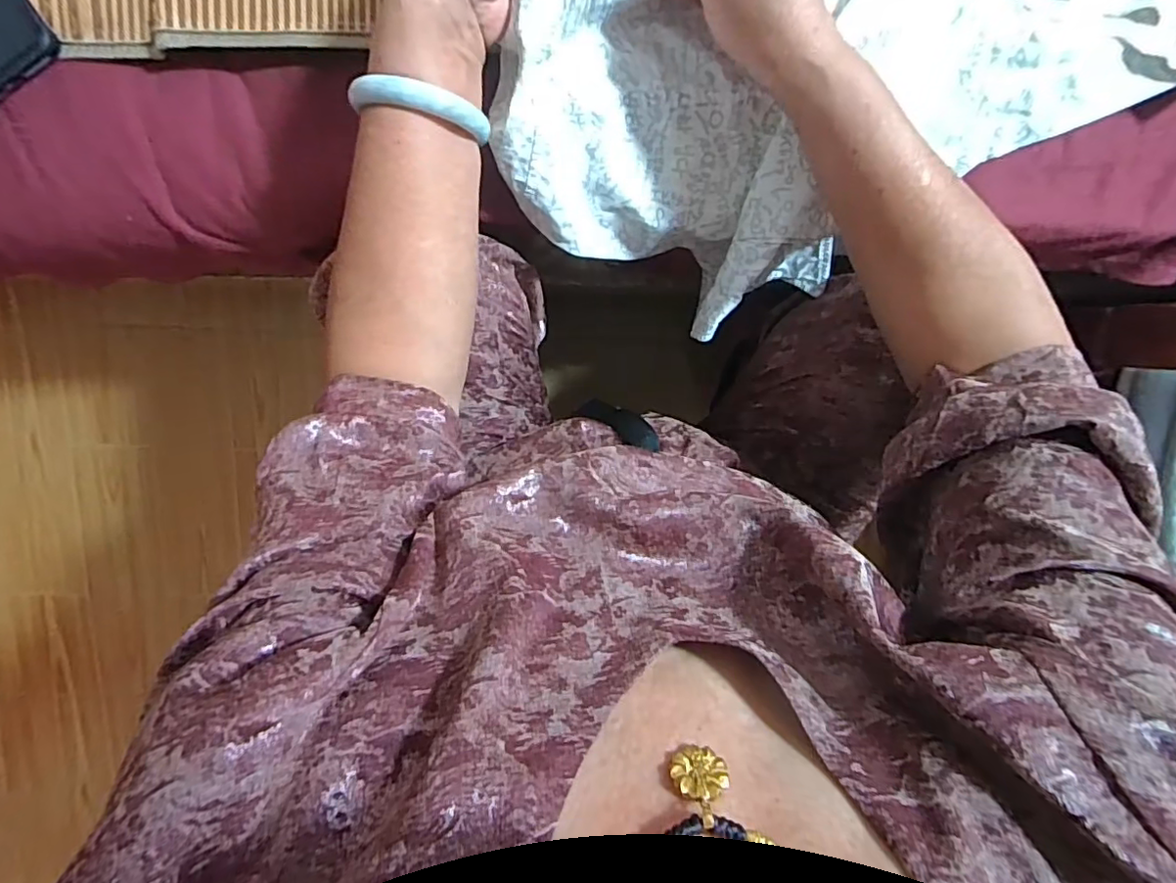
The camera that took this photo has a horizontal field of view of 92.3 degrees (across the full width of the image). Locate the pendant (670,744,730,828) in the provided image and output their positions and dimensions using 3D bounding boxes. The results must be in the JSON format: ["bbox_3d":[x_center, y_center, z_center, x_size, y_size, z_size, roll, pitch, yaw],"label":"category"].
[{"bbox_3d":[0.039,0.115,0.192,0.019,0.028,0.006,-11,100,0],"label":"pendant"}]

